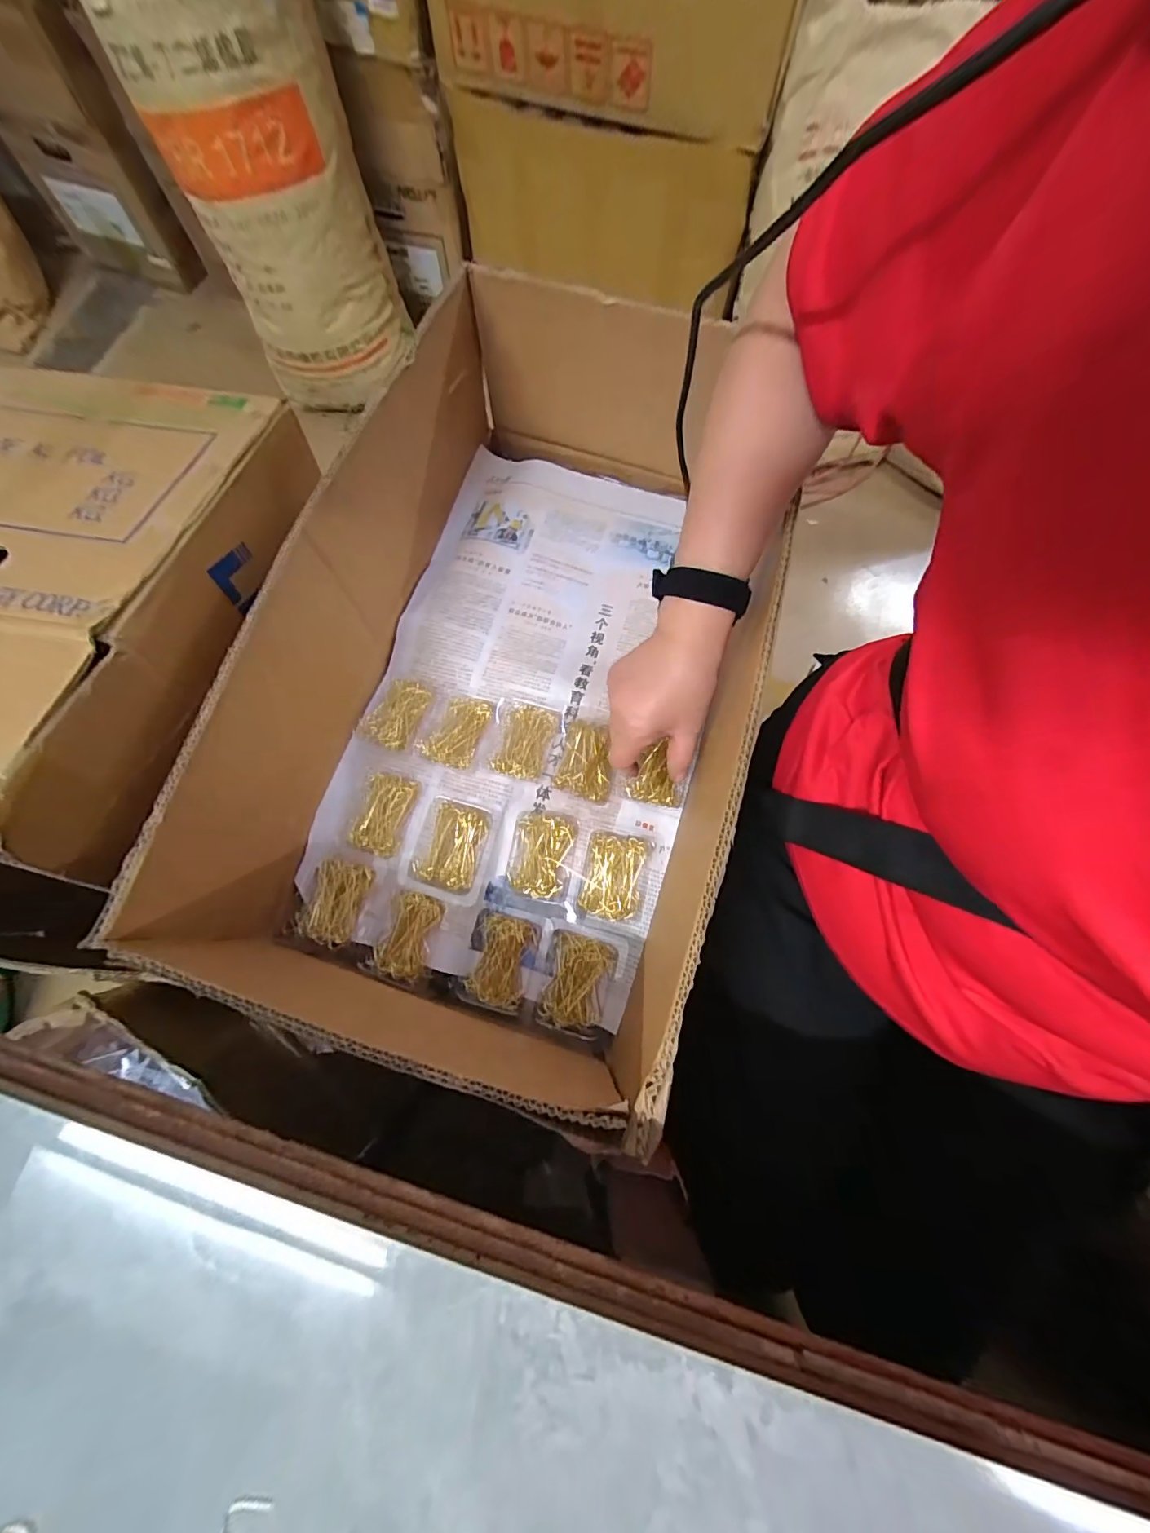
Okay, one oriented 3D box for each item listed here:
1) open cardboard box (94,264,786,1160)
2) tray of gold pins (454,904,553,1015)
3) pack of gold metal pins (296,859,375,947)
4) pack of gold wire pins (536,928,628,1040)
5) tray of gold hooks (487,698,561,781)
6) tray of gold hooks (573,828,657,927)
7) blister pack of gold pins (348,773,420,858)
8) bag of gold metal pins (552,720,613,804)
[{"bbox_3d":[-0.037,-0.092,0.416,0.336,0.182,0.605,13,74,3],"label":"open cardboard box"},{"bbox_3d":[-0.061,0.165,0.421,0.066,0.029,0.081,15,74,4],"label":"tray of gold pins"},{"bbox_3d":[-0.207,0.115,0.413,0.045,0.010,0.070,19,74,5],"label":"pack of gold metal pins"},{"bbox_3d":[0.006,0.180,0.403,0.063,0.016,0.080,12,74,3],"label":"pack of gold wire pins"},{"bbox_3d":[-0.051,-0.026,0.455,0.063,0.020,0.074,19,74,5],"label":"tray of gold hooks"},{"bbox_3d":[0.035,0.094,0.422,0.060,0.014,0.078,12,74,3],"label":"tray of gold hooks"},{"bbox_3d":[-0.172,0.041,0.433,0.042,0.020,0.071,17,74,4],"label":"blister pack of gold pins"},{"bbox_3d":[0.011,-0.008,0.447,0.052,0.026,0.074,13,74,3],"label":"bag of gold metal pins"}]

